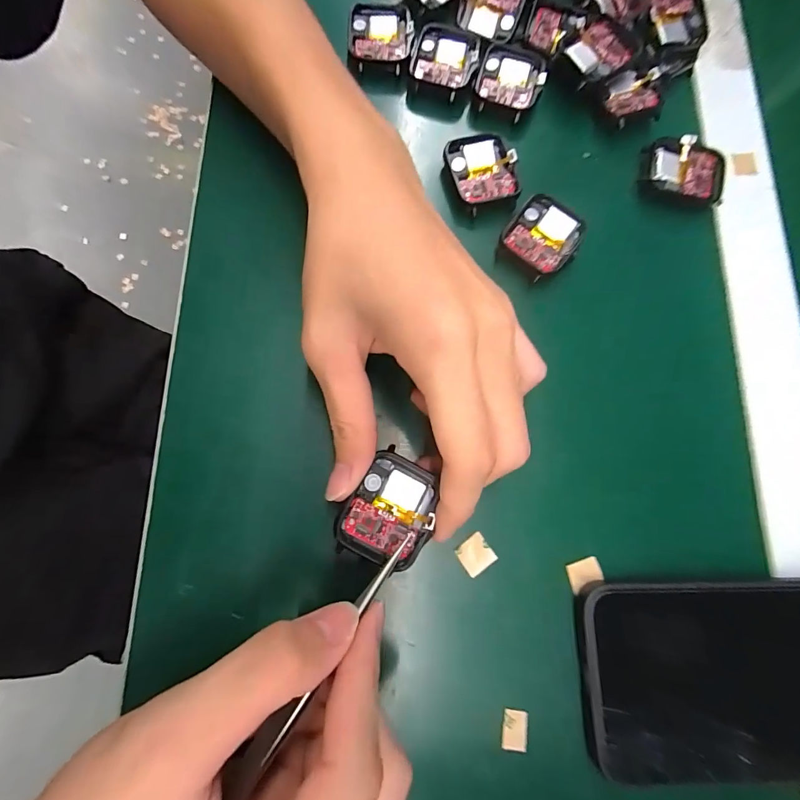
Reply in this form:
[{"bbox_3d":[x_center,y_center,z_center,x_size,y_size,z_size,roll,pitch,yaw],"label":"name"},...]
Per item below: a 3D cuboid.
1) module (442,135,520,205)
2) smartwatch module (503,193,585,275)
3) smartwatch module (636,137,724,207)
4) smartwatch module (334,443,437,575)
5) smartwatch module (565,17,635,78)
[{"bbox_3d":[0.046,-0.127,0.216,0.035,0.007,0.040,-13,79,-7],"label":"module"},{"bbox_3d":[0.078,-0.089,0.211,0.037,0.007,0.037,37,78,4],"label":"smartwatch module"},{"bbox_3d":[0.163,-0.132,0.223,0.045,0.007,0.034,19,77,0],"label":"smartwatch module"},{"bbox_3d":[-0.003,0.046,0.165,0.037,0.010,0.044,24,80,4],"label":"smartwatch module"},{"bbox_3d":[0.117,-0.202,0.228,0.033,0.008,0.036,38,78,4],"label":"smartwatch module"}]

